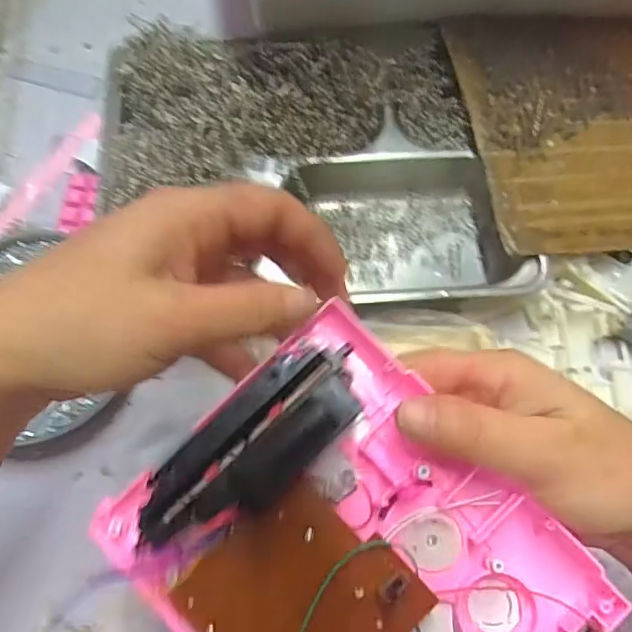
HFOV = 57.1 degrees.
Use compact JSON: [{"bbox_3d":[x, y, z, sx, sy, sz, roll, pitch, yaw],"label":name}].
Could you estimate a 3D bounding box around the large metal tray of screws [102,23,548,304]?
[{"bbox_3d":[-0.006,-0.104,0.394,0.265,0.058,0.209,-4,71,-2],"label":"large metal tray of screws"}]

